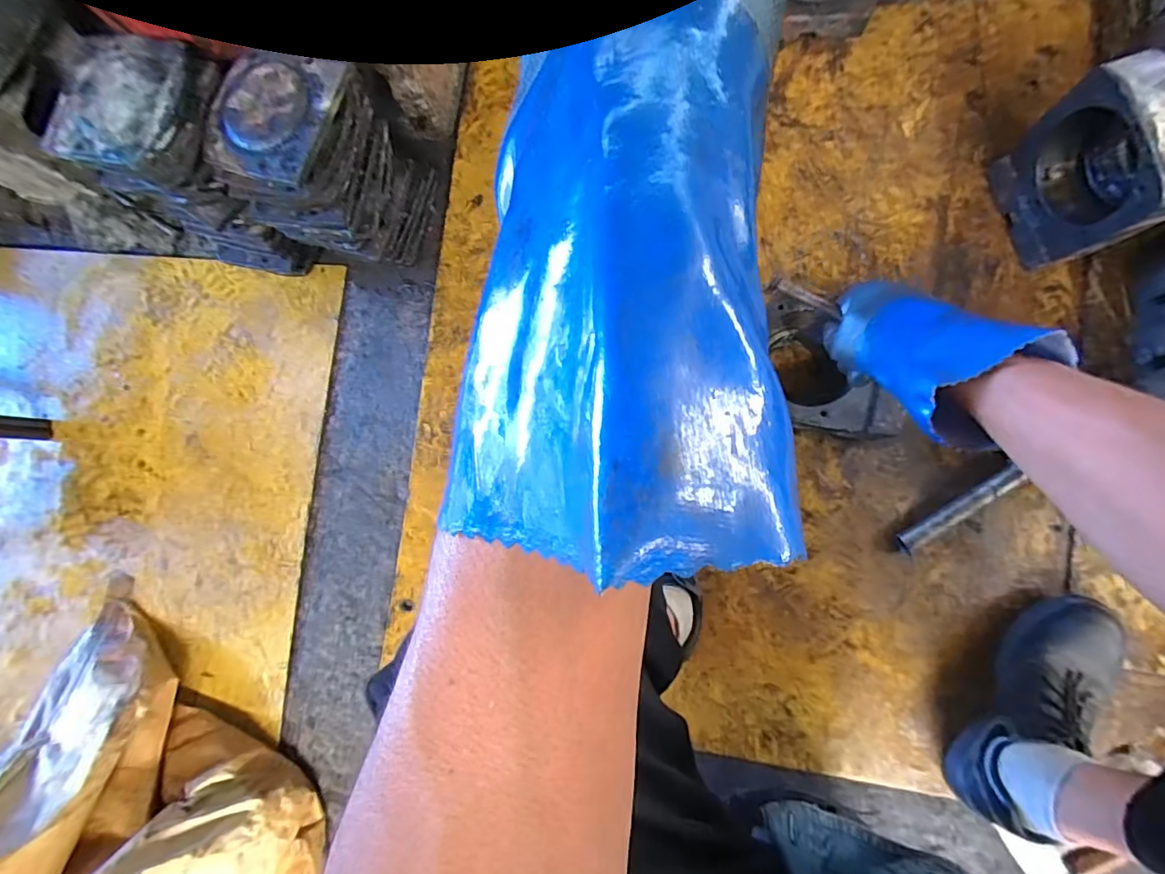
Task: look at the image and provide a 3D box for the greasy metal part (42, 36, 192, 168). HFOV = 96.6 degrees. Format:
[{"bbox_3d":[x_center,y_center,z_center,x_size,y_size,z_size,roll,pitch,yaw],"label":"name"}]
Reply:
[{"bbox_3d":[-0.526,-0.383,0.589,0.144,0.031,0.157,12,86,8],"label":"greasy metal part"}]

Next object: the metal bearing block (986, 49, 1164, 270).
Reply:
[{"bbox_3d":[0.592,-0.305,0.604,0.074,0.194,0.166,-19,83,5],"label":"metal bearing block"}]

